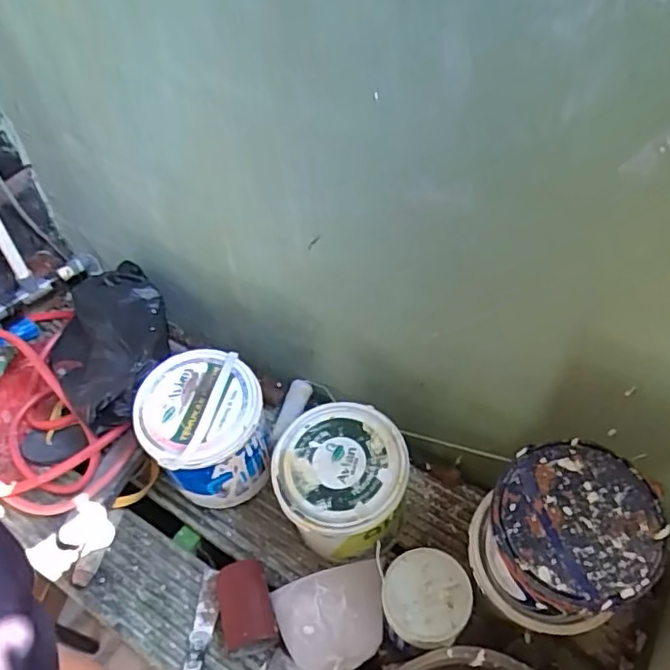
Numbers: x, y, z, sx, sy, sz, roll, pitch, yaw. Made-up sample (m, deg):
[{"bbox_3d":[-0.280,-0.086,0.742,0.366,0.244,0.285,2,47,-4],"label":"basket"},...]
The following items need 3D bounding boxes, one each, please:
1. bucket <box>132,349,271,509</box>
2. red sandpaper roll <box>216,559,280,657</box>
[{"bbox_3d":[-0.196,0.151,0.924,0.171,0.213,0.164,0,51,0],"label":"bucket"},{"bbox_3d":[-0.126,0.381,0.845,0.072,0.057,0.116,-14,52,-11],"label":"red sandpaper roll"}]

